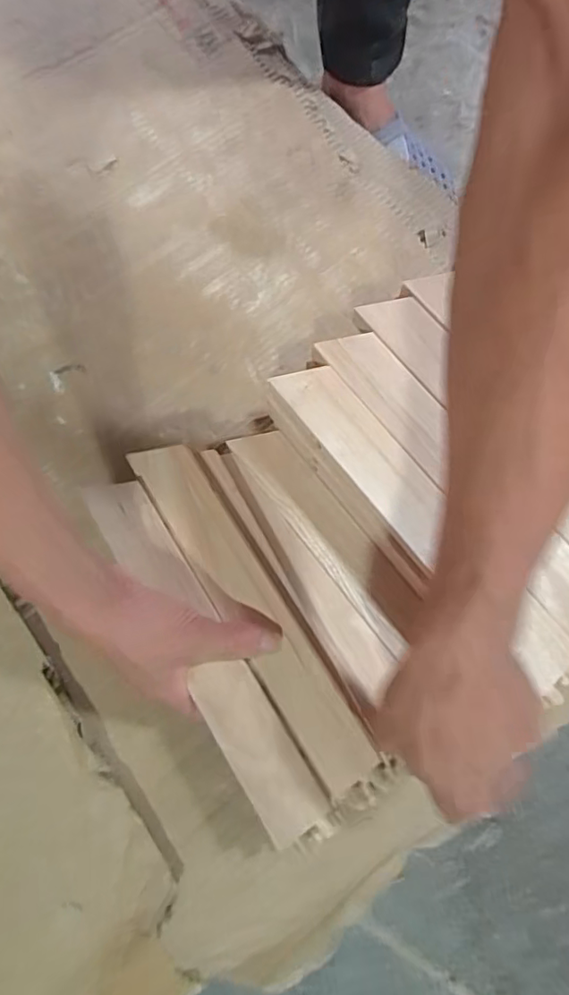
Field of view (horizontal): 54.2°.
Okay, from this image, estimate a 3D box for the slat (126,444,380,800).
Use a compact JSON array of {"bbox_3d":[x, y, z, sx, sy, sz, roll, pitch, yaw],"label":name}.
[{"bbox_3d":[-0.028,0.076,0.407,0.044,0.006,0.279,-32,77,-7],"label":"slat"}]

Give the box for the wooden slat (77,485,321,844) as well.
[{"bbox_3d":[-0.061,0.105,0.398,0.046,0.005,0.279,-30,77,-7],"label":"wooden slat"}]

